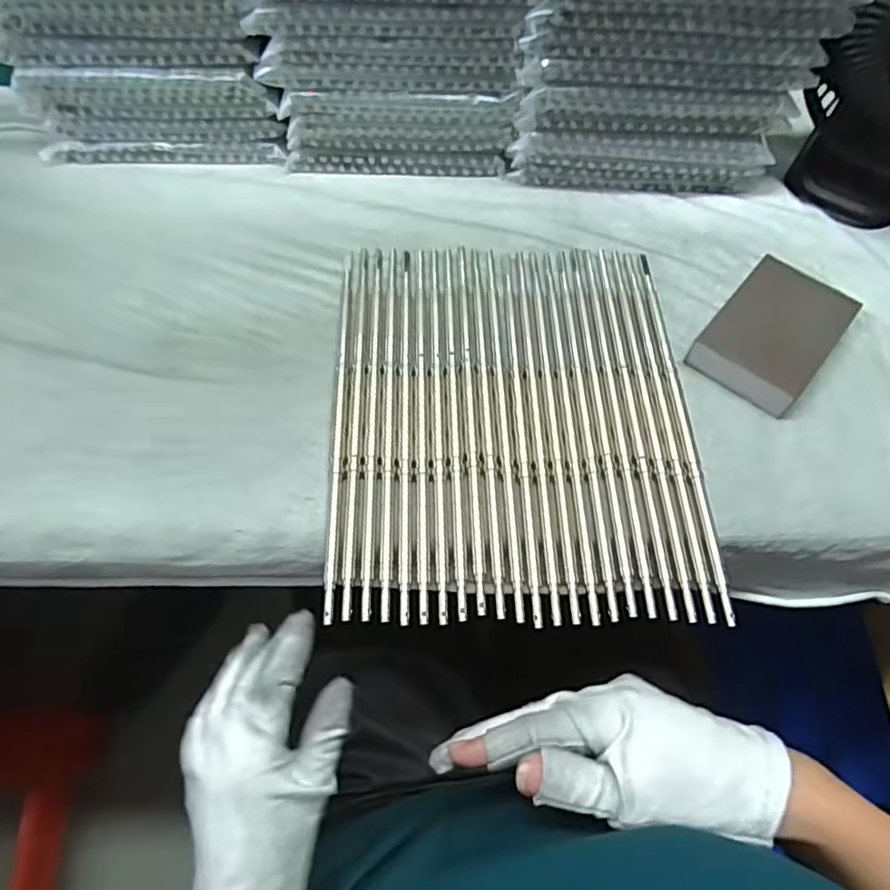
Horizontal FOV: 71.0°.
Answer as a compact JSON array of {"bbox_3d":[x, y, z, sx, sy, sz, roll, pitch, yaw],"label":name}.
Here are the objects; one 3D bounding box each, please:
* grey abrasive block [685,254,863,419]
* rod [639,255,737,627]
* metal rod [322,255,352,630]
[{"bbox_3d":[0.213,-0.073,0.404,0.067,0.028,0.101,38,69,16],"label":"grey abrasive block"},{"bbox_3d":[0.147,-0.023,0.385,0.008,0.008,0.261,0,64,-2],"label":"rod"},{"bbox_3d":[-0.064,-0.023,0.381,0.007,0.006,0.257,-1,64,-2],"label":"metal rod"}]

